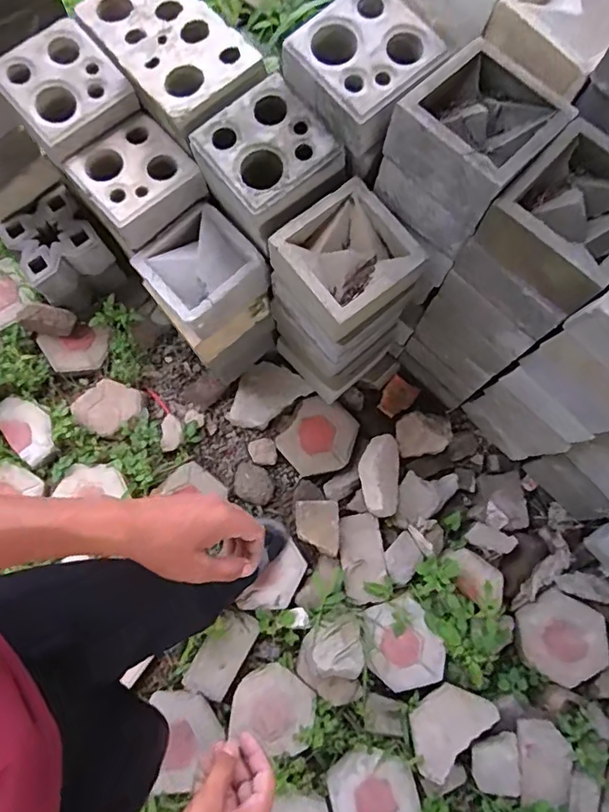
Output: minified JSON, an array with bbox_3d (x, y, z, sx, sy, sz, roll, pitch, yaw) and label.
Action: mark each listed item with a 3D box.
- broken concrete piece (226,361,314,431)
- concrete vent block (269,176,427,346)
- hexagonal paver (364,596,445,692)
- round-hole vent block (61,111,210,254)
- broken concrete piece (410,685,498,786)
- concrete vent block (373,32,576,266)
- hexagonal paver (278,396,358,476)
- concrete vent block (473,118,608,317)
[{"bbox_3d":[-0.111,-0.028,1.375,0.215,0.033,0.140,-37,81,-7],"label":"broken concrete piece"},{"bbox_3d":[0.074,-0.262,0.937,0.230,0.094,0.205,-35,79,-8],"label":"concrete vent block"},{"bbox_3d":[0.240,0.573,1.242,0.178,0.035,0.201,-22,81,14],"label":"hexagonal paver"},{"bbox_3d":[-0.337,-0.447,1.031,0.194,0.072,0.205,-38,80,-9],"label":"round-hole vent block"},{"bbox_3d":[0.333,0.748,1.215,0.221,0.042,0.133,-44,64,-7],"label":"broken concrete piece"},{"bbox_3d":[0.280,-0.433,0.867,0.198,0.188,0.236,44,80,9],"label":"concrete vent block"},{"bbox_3d":[0.040,0.085,1.347,0.176,0.034,0.197,34,81,6],"label":"hexagonal paver"},{"bbox_3d":[0.420,-0.293,0.806,0.199,0.095,0.215,44,80,9],"label":"concrete vent block"}]

